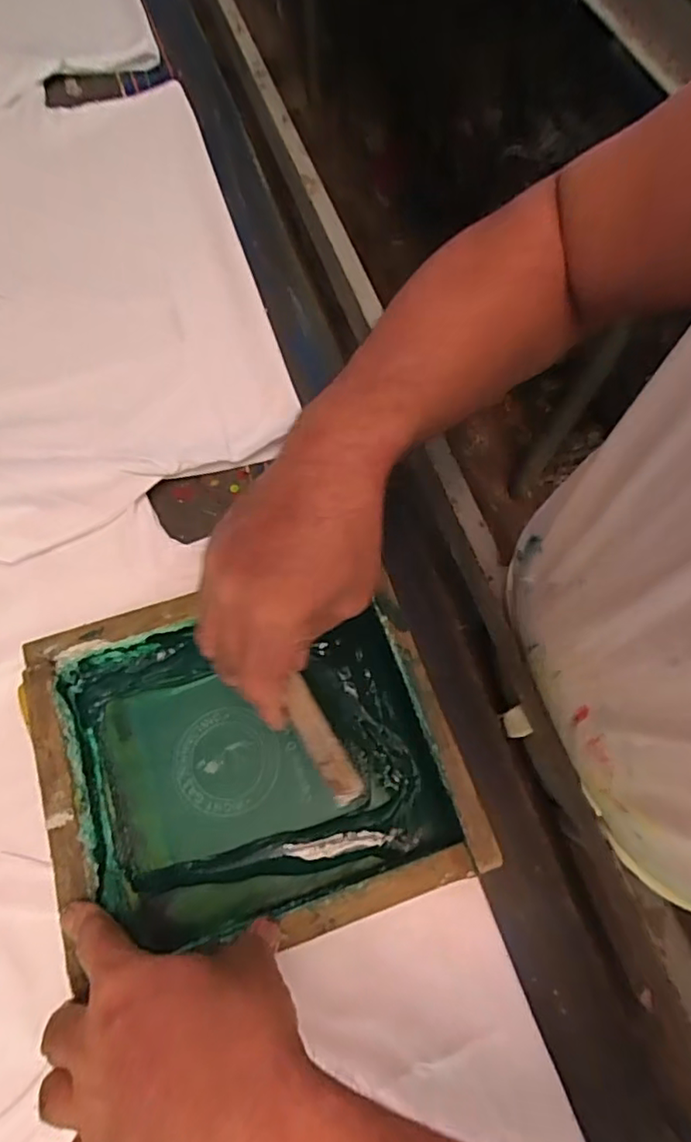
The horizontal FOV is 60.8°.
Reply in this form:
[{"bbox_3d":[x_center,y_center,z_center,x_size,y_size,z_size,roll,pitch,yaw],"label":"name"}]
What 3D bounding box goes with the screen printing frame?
[{"bbox_3d":[-0.064,0.123,0.403,0.261,0.046,0.221,-14,68,-7],"label":"screen printing frame"}]

